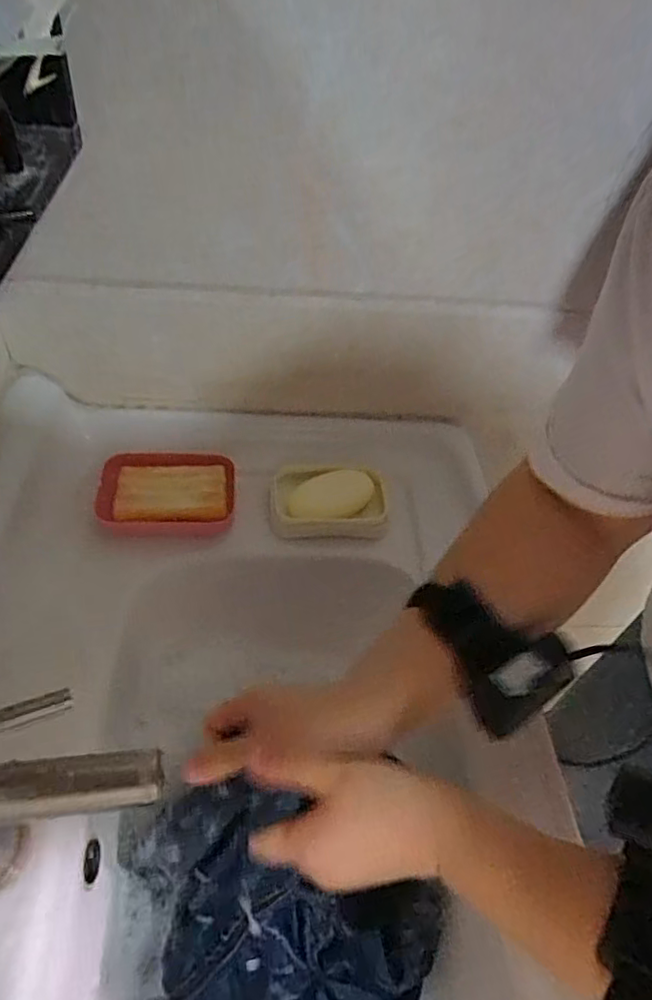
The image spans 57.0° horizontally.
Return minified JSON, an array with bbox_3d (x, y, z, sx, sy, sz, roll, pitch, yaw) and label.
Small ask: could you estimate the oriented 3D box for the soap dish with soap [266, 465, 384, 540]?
[{"bbox_3d":[0.001,-0.002,0.619,0.113,0.027,0.085,-1,47,-6],"label":"soap dish with soap"}]

